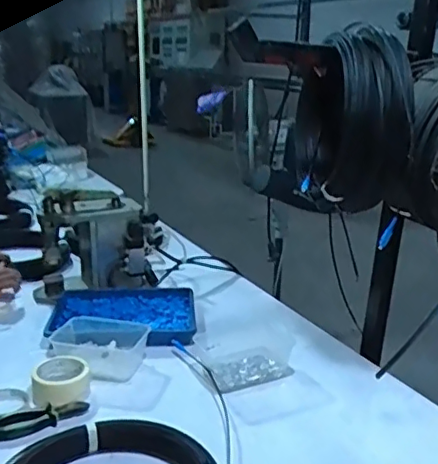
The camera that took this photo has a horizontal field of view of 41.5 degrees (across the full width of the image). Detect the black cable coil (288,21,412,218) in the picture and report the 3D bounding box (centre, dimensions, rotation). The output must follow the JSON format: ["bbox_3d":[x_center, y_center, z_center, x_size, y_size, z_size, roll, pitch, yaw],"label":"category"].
[{"bbox_3d":[0.224,-0.189,0.997,0.123,0.274,0.292,0,17,-6],"label":"black cable coil"}]

